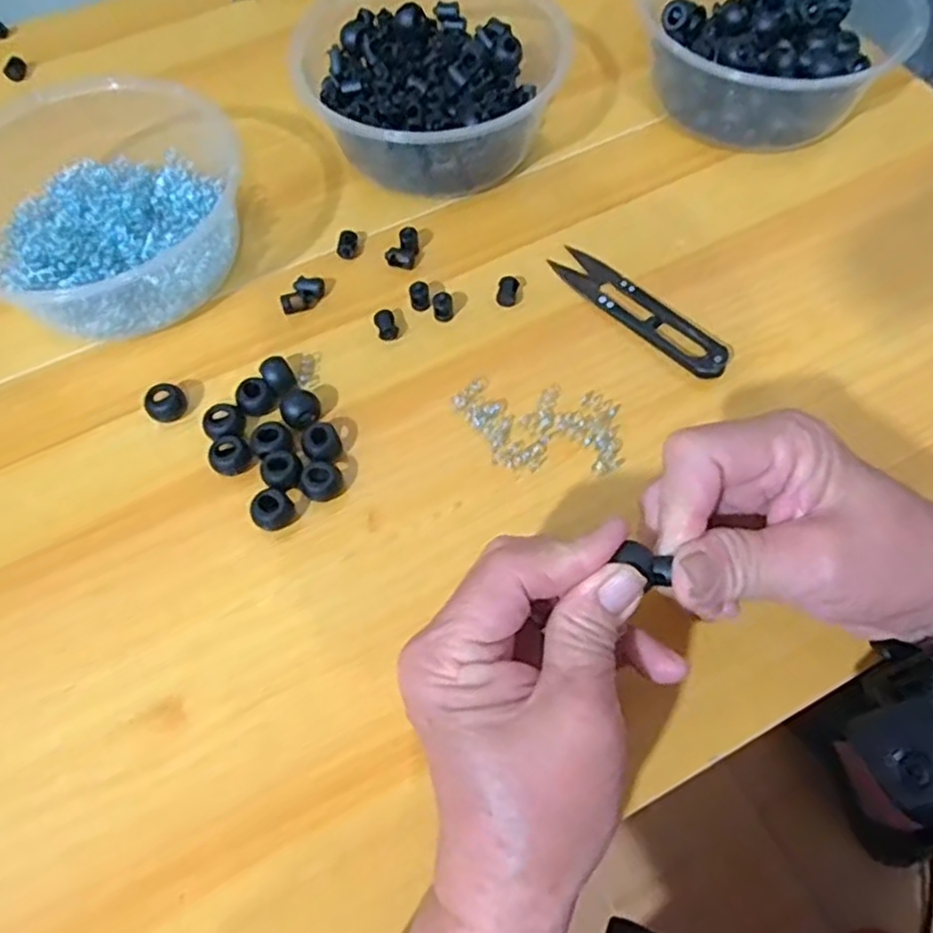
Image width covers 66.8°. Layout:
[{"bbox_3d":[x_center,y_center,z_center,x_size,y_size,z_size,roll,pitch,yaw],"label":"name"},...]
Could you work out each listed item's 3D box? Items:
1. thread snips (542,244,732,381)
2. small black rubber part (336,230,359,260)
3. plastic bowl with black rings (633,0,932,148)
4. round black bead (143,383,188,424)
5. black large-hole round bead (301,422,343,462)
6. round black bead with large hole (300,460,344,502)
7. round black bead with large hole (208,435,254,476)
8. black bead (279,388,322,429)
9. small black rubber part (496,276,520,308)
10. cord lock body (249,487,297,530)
[{"bbox_3d":[0.082,-0.077,0.337,0.022,0.011,0.099,-42,69,-16],"label":"thread snips"},{"bbox_3d":[-0.061,-0.113,0.363,0.010,0.007,0.015,4,64,4],"label":"small black rubber part"},{"bbox_3d":[0.161,-0.231,0.388,0.135,0.058,0.135,-1,64,2],"label":"plastic bowl with black rings"},{"bbox_3d":[-0.136,-0.028,0.320,0.017,0.011,0.015,-39,69,-15],"label":"round black bead"},{"bbox_3d":[-0.063,-0.009,0.307,0.016,0.013,0.017,-1,64,2],"label":"black large-hole round bead"},{"bbox_3d":[-0.061,0.007,0.299,0.017,0.012,0.015,-34,67,-13],"label":"round black bead with large hole"},{"bbox_3d":[-0.103,-0.005,0.308,0.017,0.011,0.017,-1,64,2],"label":"round black bead with large hole"},{"bbox_3d":[-0.073,-0.025,0.315,0.017,0.012,0.016,-1,64,2],"label":"black bead"},{"bbox_3d":[0.020,-0.086,0.346,0.010,0.007,0.017,8,65,6],"label":"small black rubber part"},{"bbox_3d":[-0.081,0.019,0.295,0.016,0.013,0.015,-1,64,2],"label":"cord lock body"}]

